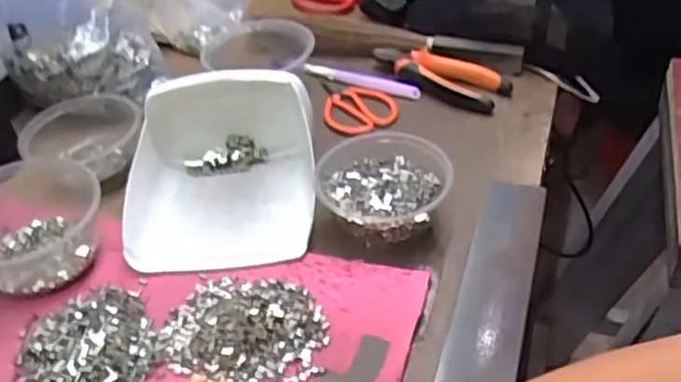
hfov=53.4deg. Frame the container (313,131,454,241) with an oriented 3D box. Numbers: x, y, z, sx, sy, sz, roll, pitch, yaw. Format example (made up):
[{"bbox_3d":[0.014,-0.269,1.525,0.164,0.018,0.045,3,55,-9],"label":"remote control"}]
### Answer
[{"bbox_3d":[0.034,0.000,0.545,0.103,0.045,0.097,-4,40,3],"label":"container"}]

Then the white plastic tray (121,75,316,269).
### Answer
[{"bbox_3d":[-0.100,-0.019,0.563,0.154,0.087,0.166,-3,42,-4],"label":"white plastic tray"}]

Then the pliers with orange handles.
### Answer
[{"bbox_3d":[0.097,-0.123,0.702,0.151,0.022,0.051,21,47,29],"label":"pliers with orange handles"}]

